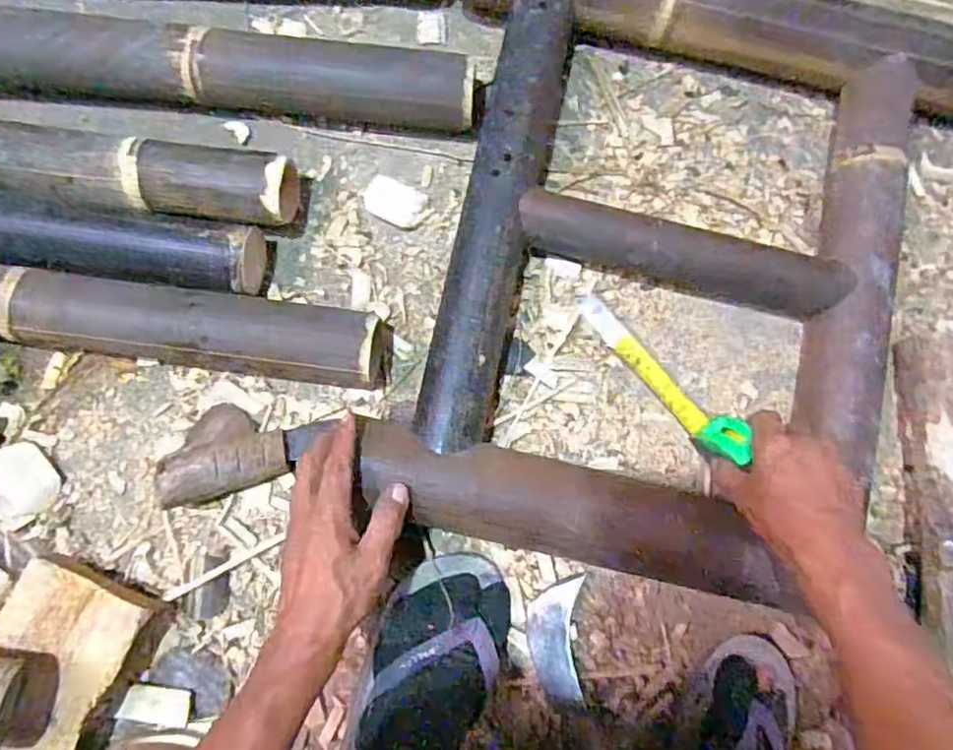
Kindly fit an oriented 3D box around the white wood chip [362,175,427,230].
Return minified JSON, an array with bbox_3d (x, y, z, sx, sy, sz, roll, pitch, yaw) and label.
[{"bbox_3d":[-0.083,-0.174,0.625,0.062,0.012,0.042,19,82,1],"label":"white wood chip"}]

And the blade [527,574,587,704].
[{"bbox_3d":[0.072,0.239,0.561,0.049,0.015,0.102,2,69,-1],"label":"blade"}]

